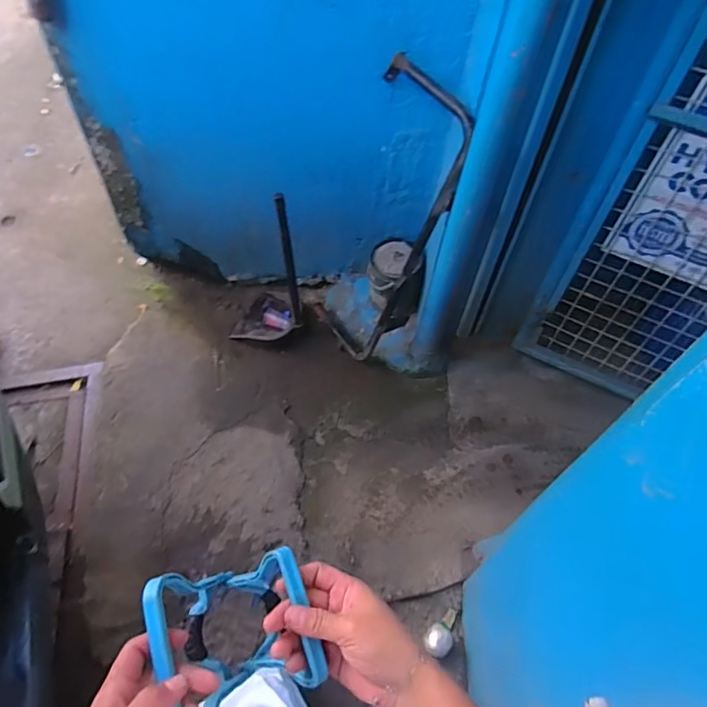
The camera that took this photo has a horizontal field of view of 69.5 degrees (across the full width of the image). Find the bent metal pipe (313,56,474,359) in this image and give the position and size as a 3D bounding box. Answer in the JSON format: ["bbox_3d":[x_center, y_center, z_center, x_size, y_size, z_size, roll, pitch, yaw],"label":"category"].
[{"bbox_3d":[0.076,-0.320,1.459,0.248,0.867,0.324,-27,61,-20],"label":"bent metal pipe"}]

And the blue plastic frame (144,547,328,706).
[{"bbox_3d":[-0.094,0.240,0.430,0.118,0.118,0.123,-14,57,-13],"label":"blue plastic frame"}]

